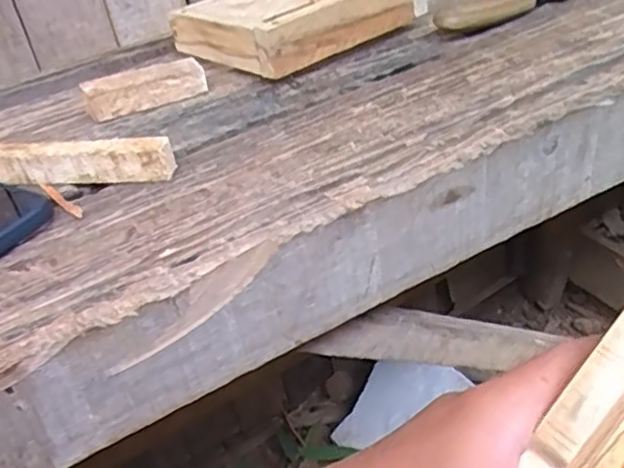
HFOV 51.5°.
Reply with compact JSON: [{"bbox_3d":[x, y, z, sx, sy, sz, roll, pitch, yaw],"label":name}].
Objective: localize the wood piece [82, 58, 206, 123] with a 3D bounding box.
[{"bbox_3d":[-0.117,-0.103,0.458,0.082,0.022,0.025,-23,36,-12],"label":"wood piece"}]

